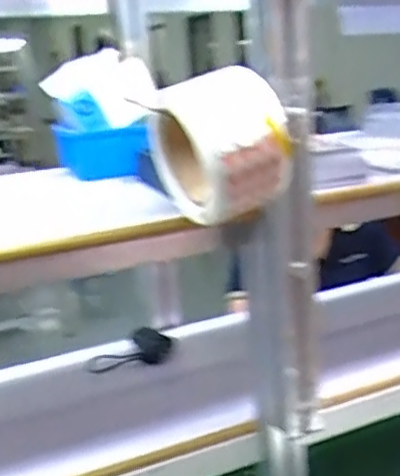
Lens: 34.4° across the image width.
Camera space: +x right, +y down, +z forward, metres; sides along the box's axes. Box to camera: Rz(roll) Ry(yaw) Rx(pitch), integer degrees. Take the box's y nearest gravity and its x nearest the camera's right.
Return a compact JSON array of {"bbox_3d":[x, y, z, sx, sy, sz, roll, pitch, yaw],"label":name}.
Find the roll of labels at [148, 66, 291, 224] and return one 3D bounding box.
[{"bbox_3d":[0.013,-0.078,0.566,0.082,0.118,0.142,-29,5,-17],"label":"roll of labels"}]

